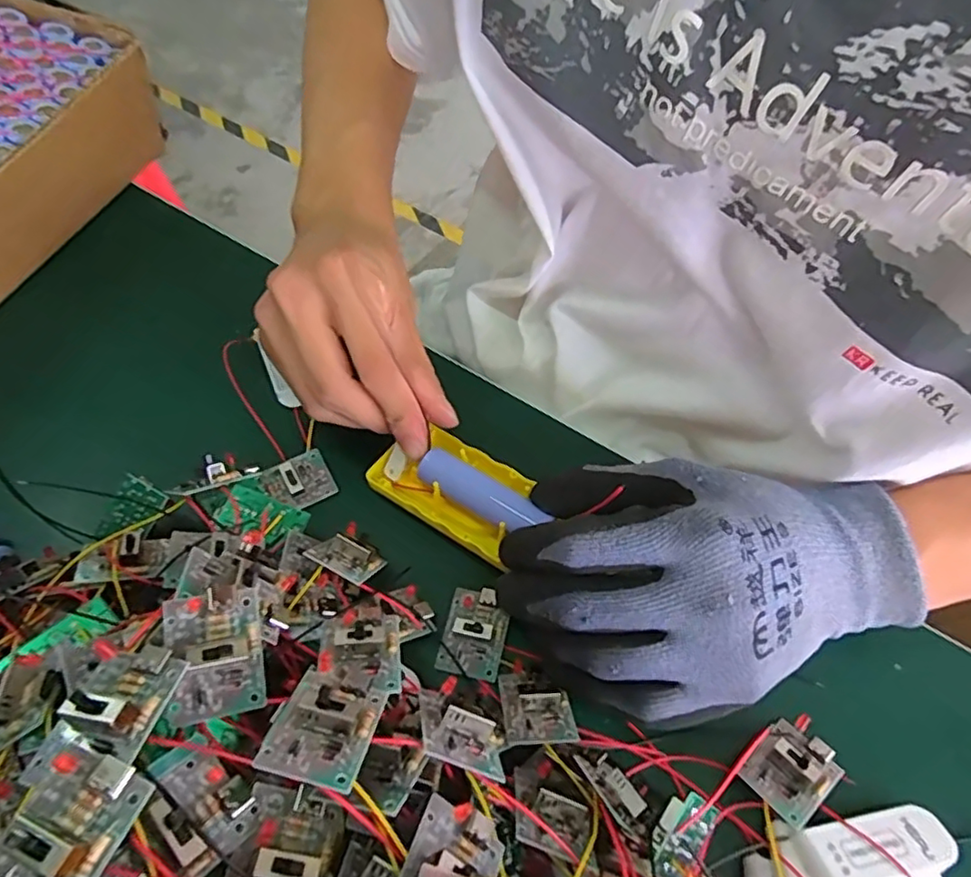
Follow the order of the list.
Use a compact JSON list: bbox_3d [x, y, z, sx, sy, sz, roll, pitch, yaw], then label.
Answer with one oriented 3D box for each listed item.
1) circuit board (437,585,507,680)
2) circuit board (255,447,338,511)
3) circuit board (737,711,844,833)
[{"bbox_3d":[-0.005,0.081,0.256,0.026,0.010,0.035,13,58,7],"label":"circuit board"},{"bbox_3d":[-0.091,0.020,0.293,0.031,0.009,0.025,-25,76,-22],"label":"circuit board"},{"bbox_3d":[0.115,0.122,0.228,0.037,0.005,0.026,-27,46,-28],"label":"circuit board"}]

